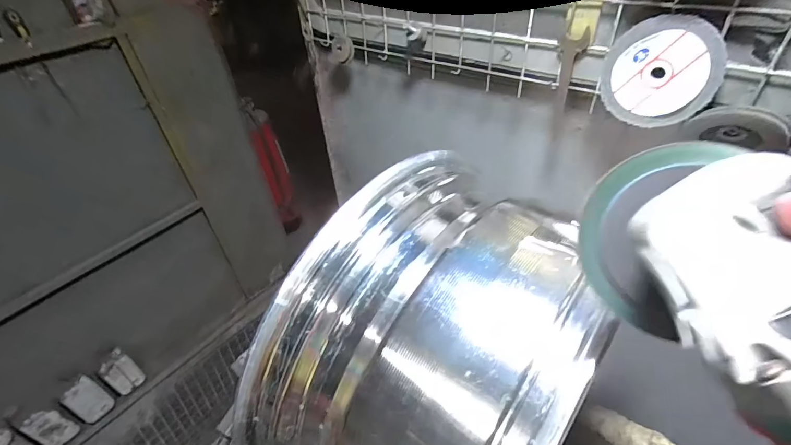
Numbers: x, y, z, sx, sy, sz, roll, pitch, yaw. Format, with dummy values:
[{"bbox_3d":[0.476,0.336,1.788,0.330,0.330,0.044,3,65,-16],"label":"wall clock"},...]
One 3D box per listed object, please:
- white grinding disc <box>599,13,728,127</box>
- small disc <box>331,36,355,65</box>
[{"bbox_3d":[0.317,-0.180,0.458,0.120,0.116,0.021,27,50,31],"label":"white grinding disc"},{"bbox_3d":[-0.112,-0.355,0.781,0.057,0.051,0.014,24,27,20],"label":"small disc"}]

